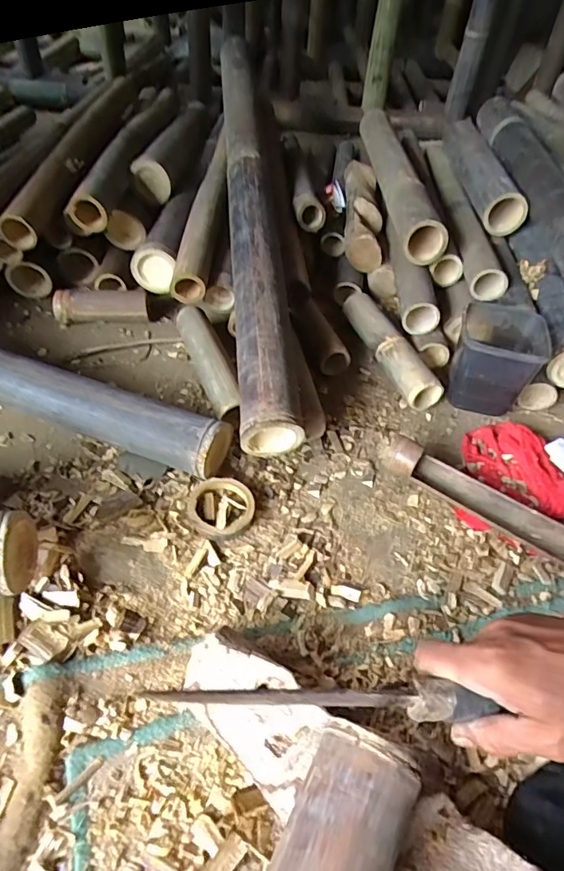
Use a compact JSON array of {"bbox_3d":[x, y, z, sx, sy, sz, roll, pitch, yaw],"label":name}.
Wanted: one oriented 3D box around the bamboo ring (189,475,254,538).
[{"bbox_3d":[-0.073,0.086,0.598,0.079,0.022,0.076,2,48,-3],"label":"bamboo ring"}]

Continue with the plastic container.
[{"bbox_3d":[0.307,-0.109,0.733,0.114,0.124,0.130,16,48,9],"label":"plastic container"}]

